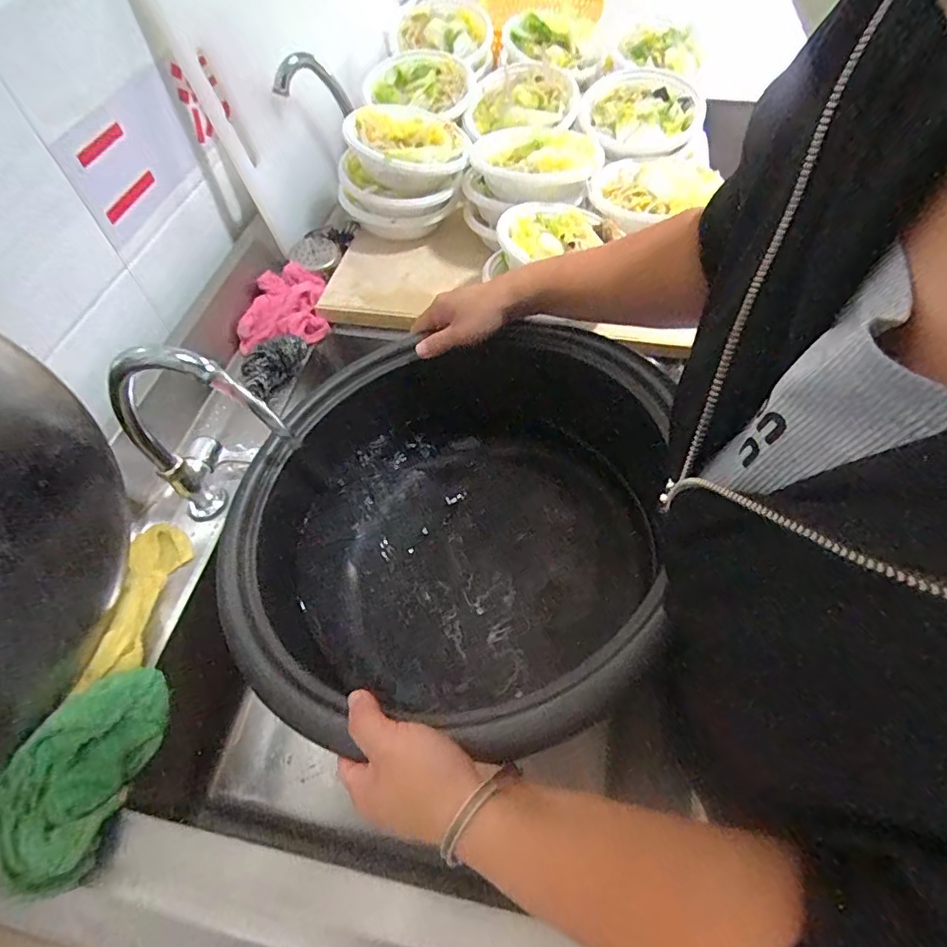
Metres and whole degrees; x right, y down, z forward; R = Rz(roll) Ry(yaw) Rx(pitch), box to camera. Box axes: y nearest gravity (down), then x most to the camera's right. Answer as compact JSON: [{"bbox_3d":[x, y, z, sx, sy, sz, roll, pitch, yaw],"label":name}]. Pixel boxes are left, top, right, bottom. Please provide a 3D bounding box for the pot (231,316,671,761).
[{"bbox_3d":[-0.030,0.050,0.450,0.312,0.195,0.304,-1,58,1],"label":"pot"}]

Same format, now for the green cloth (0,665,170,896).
[{"bbox_3d":[-0.276,0.216,0.377,0.088,0.049,0.130,34,64,21],"label":"green cloth"}]

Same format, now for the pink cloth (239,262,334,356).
[{"bbox_3d":[-0.230,-0.202,0.635,0.099,0.032,0.106,-11,58,-5],"label":"pink cloth"}]

